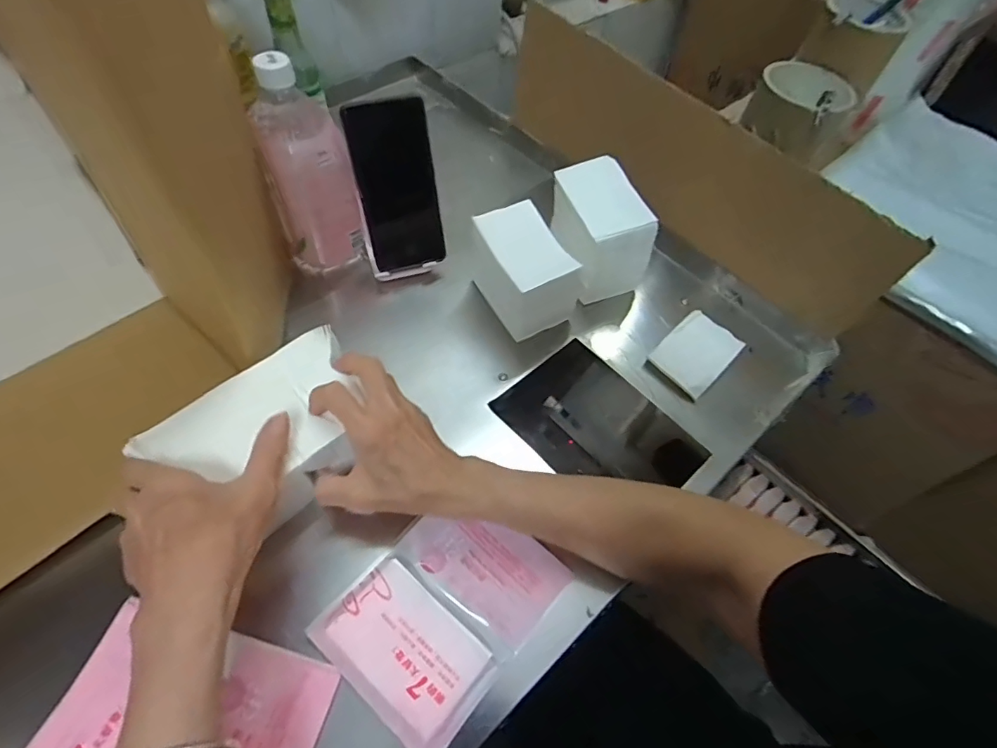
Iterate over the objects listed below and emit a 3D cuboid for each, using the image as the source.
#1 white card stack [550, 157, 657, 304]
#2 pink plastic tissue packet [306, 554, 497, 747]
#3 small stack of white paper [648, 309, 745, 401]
[{"bbox_3d":[0.101,-0.148,0.546,0.075,0.106,0.106,-17,59,-16],"label":"white card stack"},{"bbox_3d":[-0.065,0.194,0.359,0.117,0.016,0.077,38,61,19],"label":"pink plastic tissue packet"},{"bbox_3d":[0.204,-0.025,0.526,0.065,0.012,0.091,41,62,20],"label":"small stack of white paper"}]

